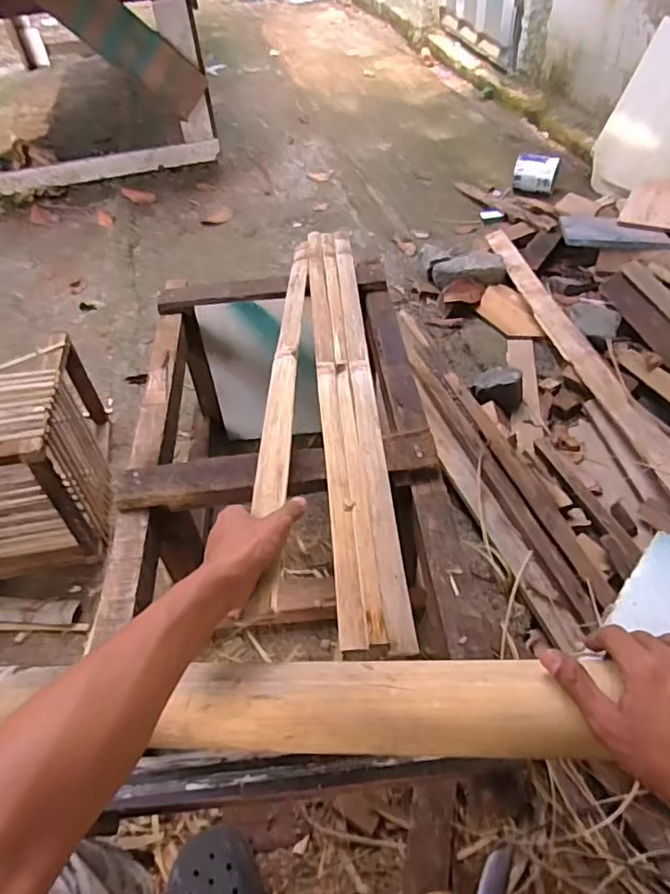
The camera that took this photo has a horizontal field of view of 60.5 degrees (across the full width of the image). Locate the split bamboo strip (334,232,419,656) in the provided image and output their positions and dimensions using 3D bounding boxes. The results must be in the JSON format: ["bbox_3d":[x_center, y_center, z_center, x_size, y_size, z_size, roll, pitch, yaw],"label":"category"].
[{"bbox_3d":[0.039,-0.097,0.822,0.033,0.017,0.796,-5,48,0],"label":"split bamboo strip"}]

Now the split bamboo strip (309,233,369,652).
[{"bbox_3d":[-0.010,-0.099,0.827,0.027,0.020,0.803,-5,48,0],"label":"split bamboo strip"}]

